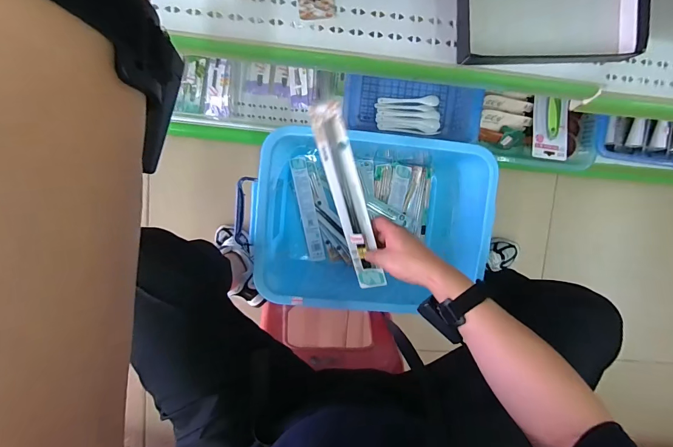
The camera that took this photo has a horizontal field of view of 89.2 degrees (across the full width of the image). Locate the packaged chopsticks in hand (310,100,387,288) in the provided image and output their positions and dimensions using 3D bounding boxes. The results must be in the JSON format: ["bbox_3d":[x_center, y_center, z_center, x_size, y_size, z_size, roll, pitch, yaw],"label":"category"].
[{"bbox_3d":[0.022,-0.029,0.516,0.044,0.017,0.295,-17,110,-1],"label":"packaged chopsticks in hand"}]

